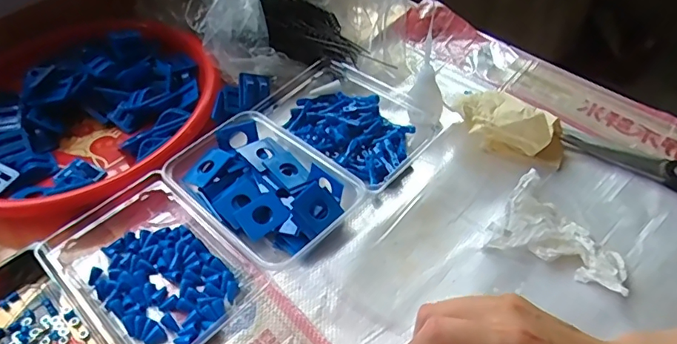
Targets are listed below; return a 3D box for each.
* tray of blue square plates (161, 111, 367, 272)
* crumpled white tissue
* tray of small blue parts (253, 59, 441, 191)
[{"bbox_3d":[-0.071,0.014,0.443,0.153,0.036,0.109,34,59,31],"label":"tray of blue square plates"},{"bbox_3d":[0.174,0.047,0.382,0.102,0.046,0.052,20,53,22],"label":"crumpled white tissue"},{"bbox_3d":[0.003,-0.061,0.506,0.182,0.035,0.105,33,59,30],"label":"tray of small blue parts"}]

